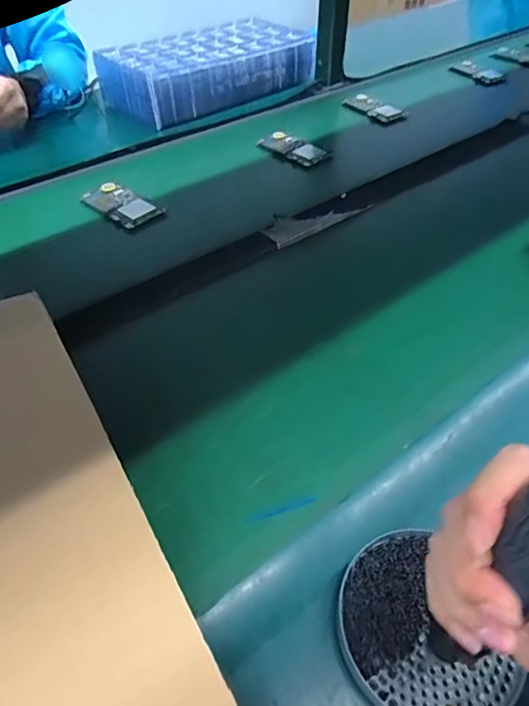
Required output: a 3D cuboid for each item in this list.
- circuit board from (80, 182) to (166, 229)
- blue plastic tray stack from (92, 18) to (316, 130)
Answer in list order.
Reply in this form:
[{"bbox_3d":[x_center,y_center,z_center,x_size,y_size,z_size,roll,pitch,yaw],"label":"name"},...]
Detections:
[{"bbox_3d":[-0.202,-0.208,0.700,0.114,0.008,0.066,31,51,23],"label":"circuit board"},{"bbox_3d":[-0.107,-0.560,0.984,0.397,0.079,0.217,-29,53,-25],"label":"blue plastic tray stack"}]

